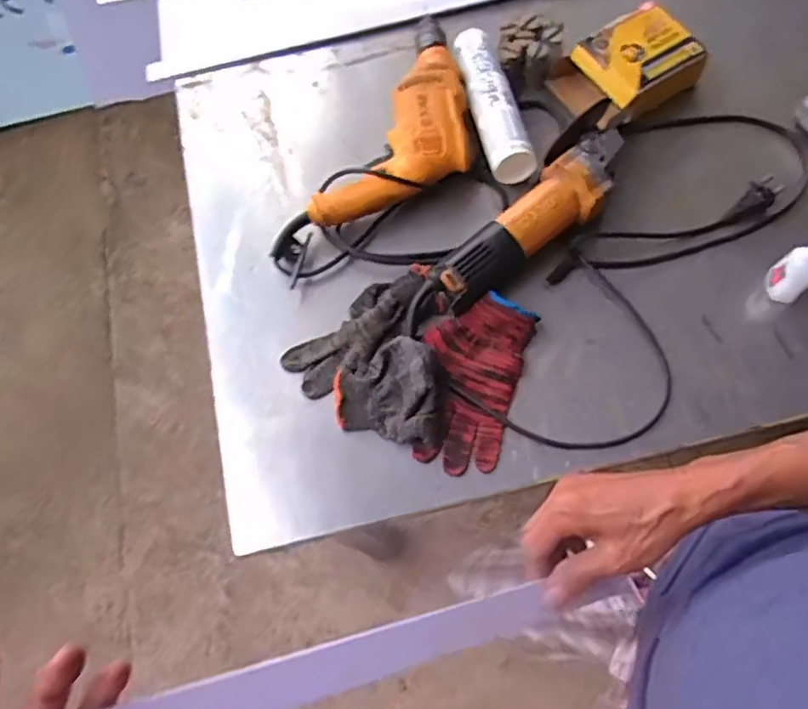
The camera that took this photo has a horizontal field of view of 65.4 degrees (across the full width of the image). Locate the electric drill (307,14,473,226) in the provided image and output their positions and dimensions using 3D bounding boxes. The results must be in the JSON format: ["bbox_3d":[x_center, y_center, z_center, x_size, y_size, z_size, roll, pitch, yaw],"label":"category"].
[{"bbox_3d":[0.020,-0.266,0.763,0.142,0.067,0.316,24,75,13],"label":"electric drill"}]

